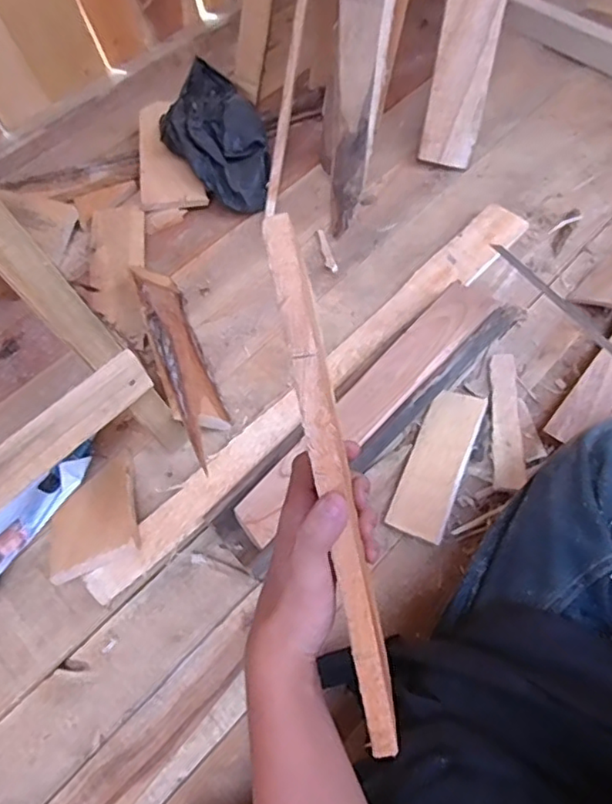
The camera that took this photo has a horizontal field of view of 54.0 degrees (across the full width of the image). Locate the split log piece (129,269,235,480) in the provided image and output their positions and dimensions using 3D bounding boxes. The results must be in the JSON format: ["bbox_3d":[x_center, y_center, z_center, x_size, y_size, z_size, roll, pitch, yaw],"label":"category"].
[{"bbox_3d":[-0.148,-0.056,0.714,0.055,0.051,0.312,-20,62,-6],"label":"split log piece"}]

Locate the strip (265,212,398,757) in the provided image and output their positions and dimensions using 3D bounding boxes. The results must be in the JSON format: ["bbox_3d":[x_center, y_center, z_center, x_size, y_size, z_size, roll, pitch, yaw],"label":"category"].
[{"bbox_3d":[0.017,0.056,0.316,0.019,0.005,0.296,-13,103,-4],"label":"strip"}]

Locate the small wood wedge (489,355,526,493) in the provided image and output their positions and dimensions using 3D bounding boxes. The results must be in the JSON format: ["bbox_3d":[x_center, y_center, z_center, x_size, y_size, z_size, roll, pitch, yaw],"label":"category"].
[{"bbox_3d":[0.230,0.020,0.693,0.037,0.011,0.169,10,61,-4],"label":"small wood wedge"}]

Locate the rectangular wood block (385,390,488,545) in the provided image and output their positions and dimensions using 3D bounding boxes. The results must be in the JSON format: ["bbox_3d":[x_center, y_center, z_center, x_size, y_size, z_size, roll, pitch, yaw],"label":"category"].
[{"bbox_3d":[0.148,0.066,0.675,0.062,0.023,0.177,19,65,14],"label":"rectangular wood block"}]

